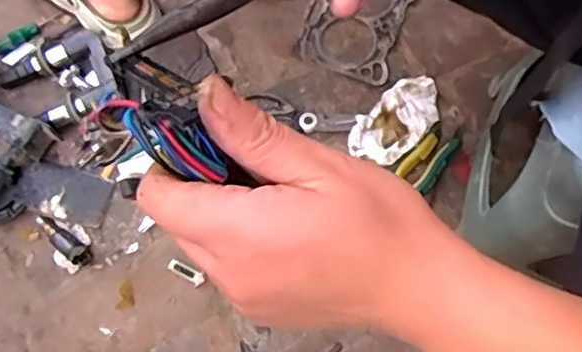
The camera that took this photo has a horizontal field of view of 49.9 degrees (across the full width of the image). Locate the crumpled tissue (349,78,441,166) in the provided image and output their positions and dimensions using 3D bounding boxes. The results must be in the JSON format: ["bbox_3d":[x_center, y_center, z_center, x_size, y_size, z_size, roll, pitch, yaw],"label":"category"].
[{"bbox_3d":[0.143,-0.077,0.822,0.075,0.030,0.140,43,77,13],"label":"crumpled tissue"}]

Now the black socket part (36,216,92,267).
[{"bbox_3d":[-0.281,0.077,0.764,0.083,0.023,0.024,38,76,11],"label":"black socket part"}]

